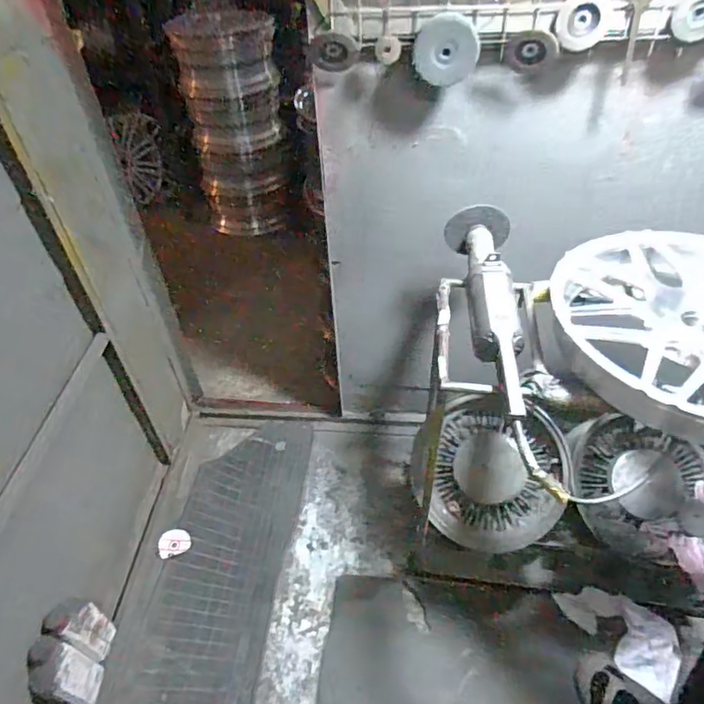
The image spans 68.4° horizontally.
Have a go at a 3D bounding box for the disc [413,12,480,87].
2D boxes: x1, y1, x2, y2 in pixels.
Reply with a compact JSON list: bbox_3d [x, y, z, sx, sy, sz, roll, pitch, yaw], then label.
[{"bbox_3d":[0.175,-0.562,0.969,0.121,0.117,0.022,-7,43,-5],"label":"disc"}]

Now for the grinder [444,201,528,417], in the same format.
[{"bbox_3d":[0.261,-0.103,1.002,0.137,0.109,0.515,3,43,6],"label":"grinder"}]

